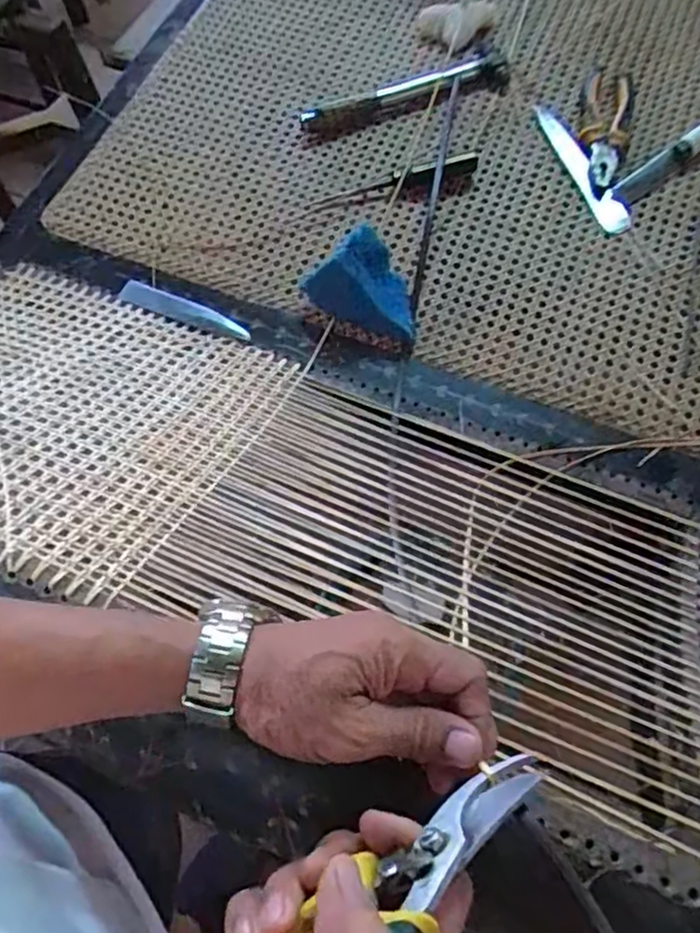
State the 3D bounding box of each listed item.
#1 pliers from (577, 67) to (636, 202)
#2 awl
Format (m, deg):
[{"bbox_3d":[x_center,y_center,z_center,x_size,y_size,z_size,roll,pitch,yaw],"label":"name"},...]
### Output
[{"bbox_3d":[0.263,-0.348,0.692,0.051,0.009,0.168,11,70,7],"label":"pliers"},{"bbox_3d":[0.047,-0.289,0.679,0.167,0.011,0.024,-13,69,-3],"label":"awl"}]

